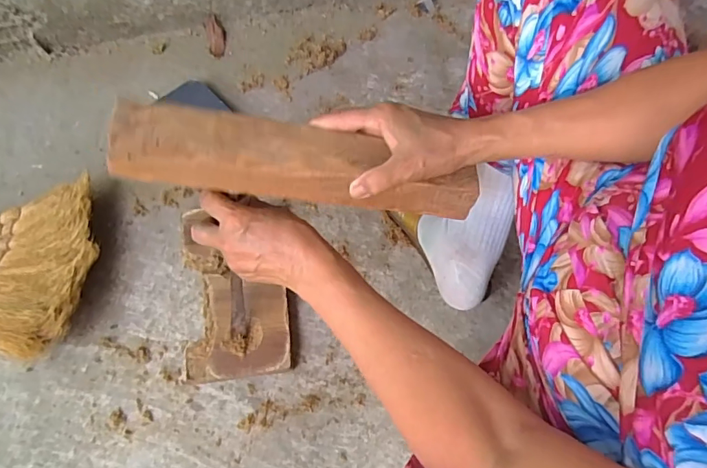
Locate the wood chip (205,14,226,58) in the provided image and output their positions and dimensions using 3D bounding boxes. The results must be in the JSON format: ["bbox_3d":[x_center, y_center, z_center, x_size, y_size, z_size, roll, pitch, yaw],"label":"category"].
[{"bbox_3d":[-0.217,-0.308,0.732,0.025,0.019,0.061,-8,97,-1],"label":"wood chip"}]

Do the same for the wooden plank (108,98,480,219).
[{"bbox_3d":[-0.042,-0.061,0.401,0.303,0.031,0.066,9,74,-11],"label":"wooden plank"}]

